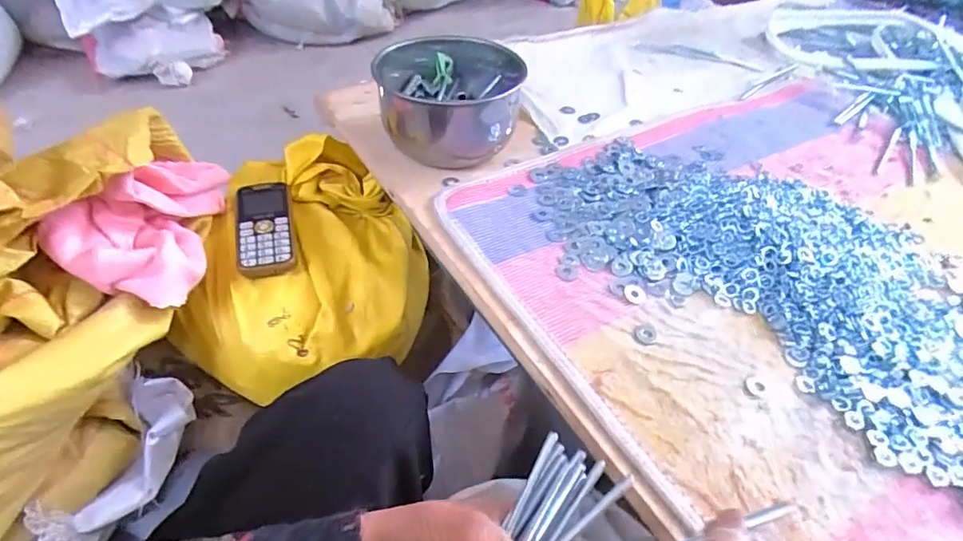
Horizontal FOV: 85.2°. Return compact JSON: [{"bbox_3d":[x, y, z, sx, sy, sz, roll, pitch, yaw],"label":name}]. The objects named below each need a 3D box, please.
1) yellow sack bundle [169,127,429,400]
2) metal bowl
[{"bbox_3d":[-0.193,-0.020,0.571,0.256,0.126,0.271,-5,47,-9],"label":"yellow sack bundle"},{"bbox_3d":[-0.031,-0.196,0.595,0.152,0.085,0.187,-8,47,-12],"label":"metal bowl"}]

